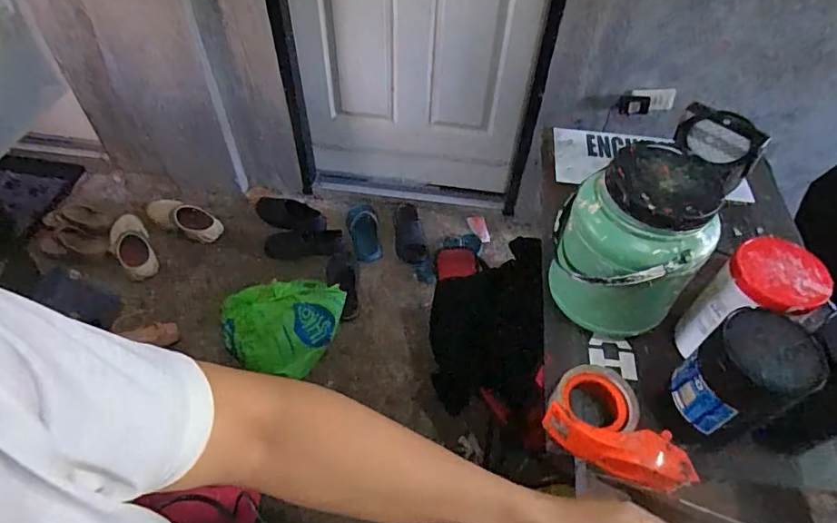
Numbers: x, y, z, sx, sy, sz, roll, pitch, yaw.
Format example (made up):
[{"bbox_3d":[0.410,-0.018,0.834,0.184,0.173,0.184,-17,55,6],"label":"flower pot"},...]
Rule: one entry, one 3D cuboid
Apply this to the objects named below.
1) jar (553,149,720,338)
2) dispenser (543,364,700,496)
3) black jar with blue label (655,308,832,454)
[{"bbox_3d":[0.254,-0.013,0.619,0.139,0.201,0.133,1,49,-1],"label":"jar"},{"bbox_3d":[0.224,0.184,0.567,0.154,0.055,0.103,26,54,18],"label":"dispenser"},{"bbox_3d":[0.332,0.126,0.534,0.099,0.129,0.090,-17,52,-15],"label":"black jar with blue label"}]

